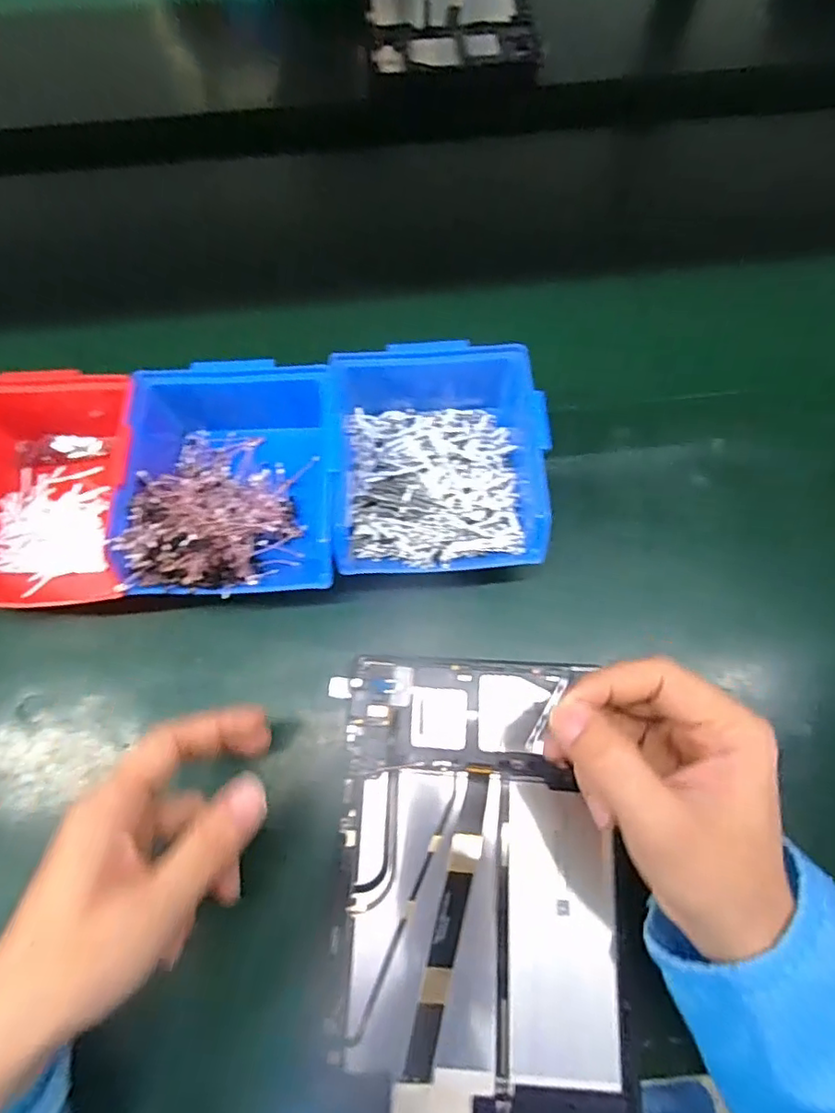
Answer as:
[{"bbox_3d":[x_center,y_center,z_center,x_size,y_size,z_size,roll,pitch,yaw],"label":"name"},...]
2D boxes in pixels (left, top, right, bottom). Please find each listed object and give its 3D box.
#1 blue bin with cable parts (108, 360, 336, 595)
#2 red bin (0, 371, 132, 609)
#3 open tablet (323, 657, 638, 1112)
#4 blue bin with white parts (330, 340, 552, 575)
[{"bbox_3d":[-0.116,-0.055,0.379,0.122,0.071,0.170,-4,71,-1],"label":"blue bin with cable parts"},{"bbox_3d":[-0.235,-0.045,0.376,0.121,0.080,0.159,-3,71,-1],"label":"red bin"},{"bbox_3d":[0.029,0.176,0.304,0.145,0.012,0.238,-1,71,0],"label":"open tablet"},{"bbox_3d":[0.012,-0.062,0.377,0.129,0.066,0.152,-7,71,-2],"label":"blue bin with white parts"}]

